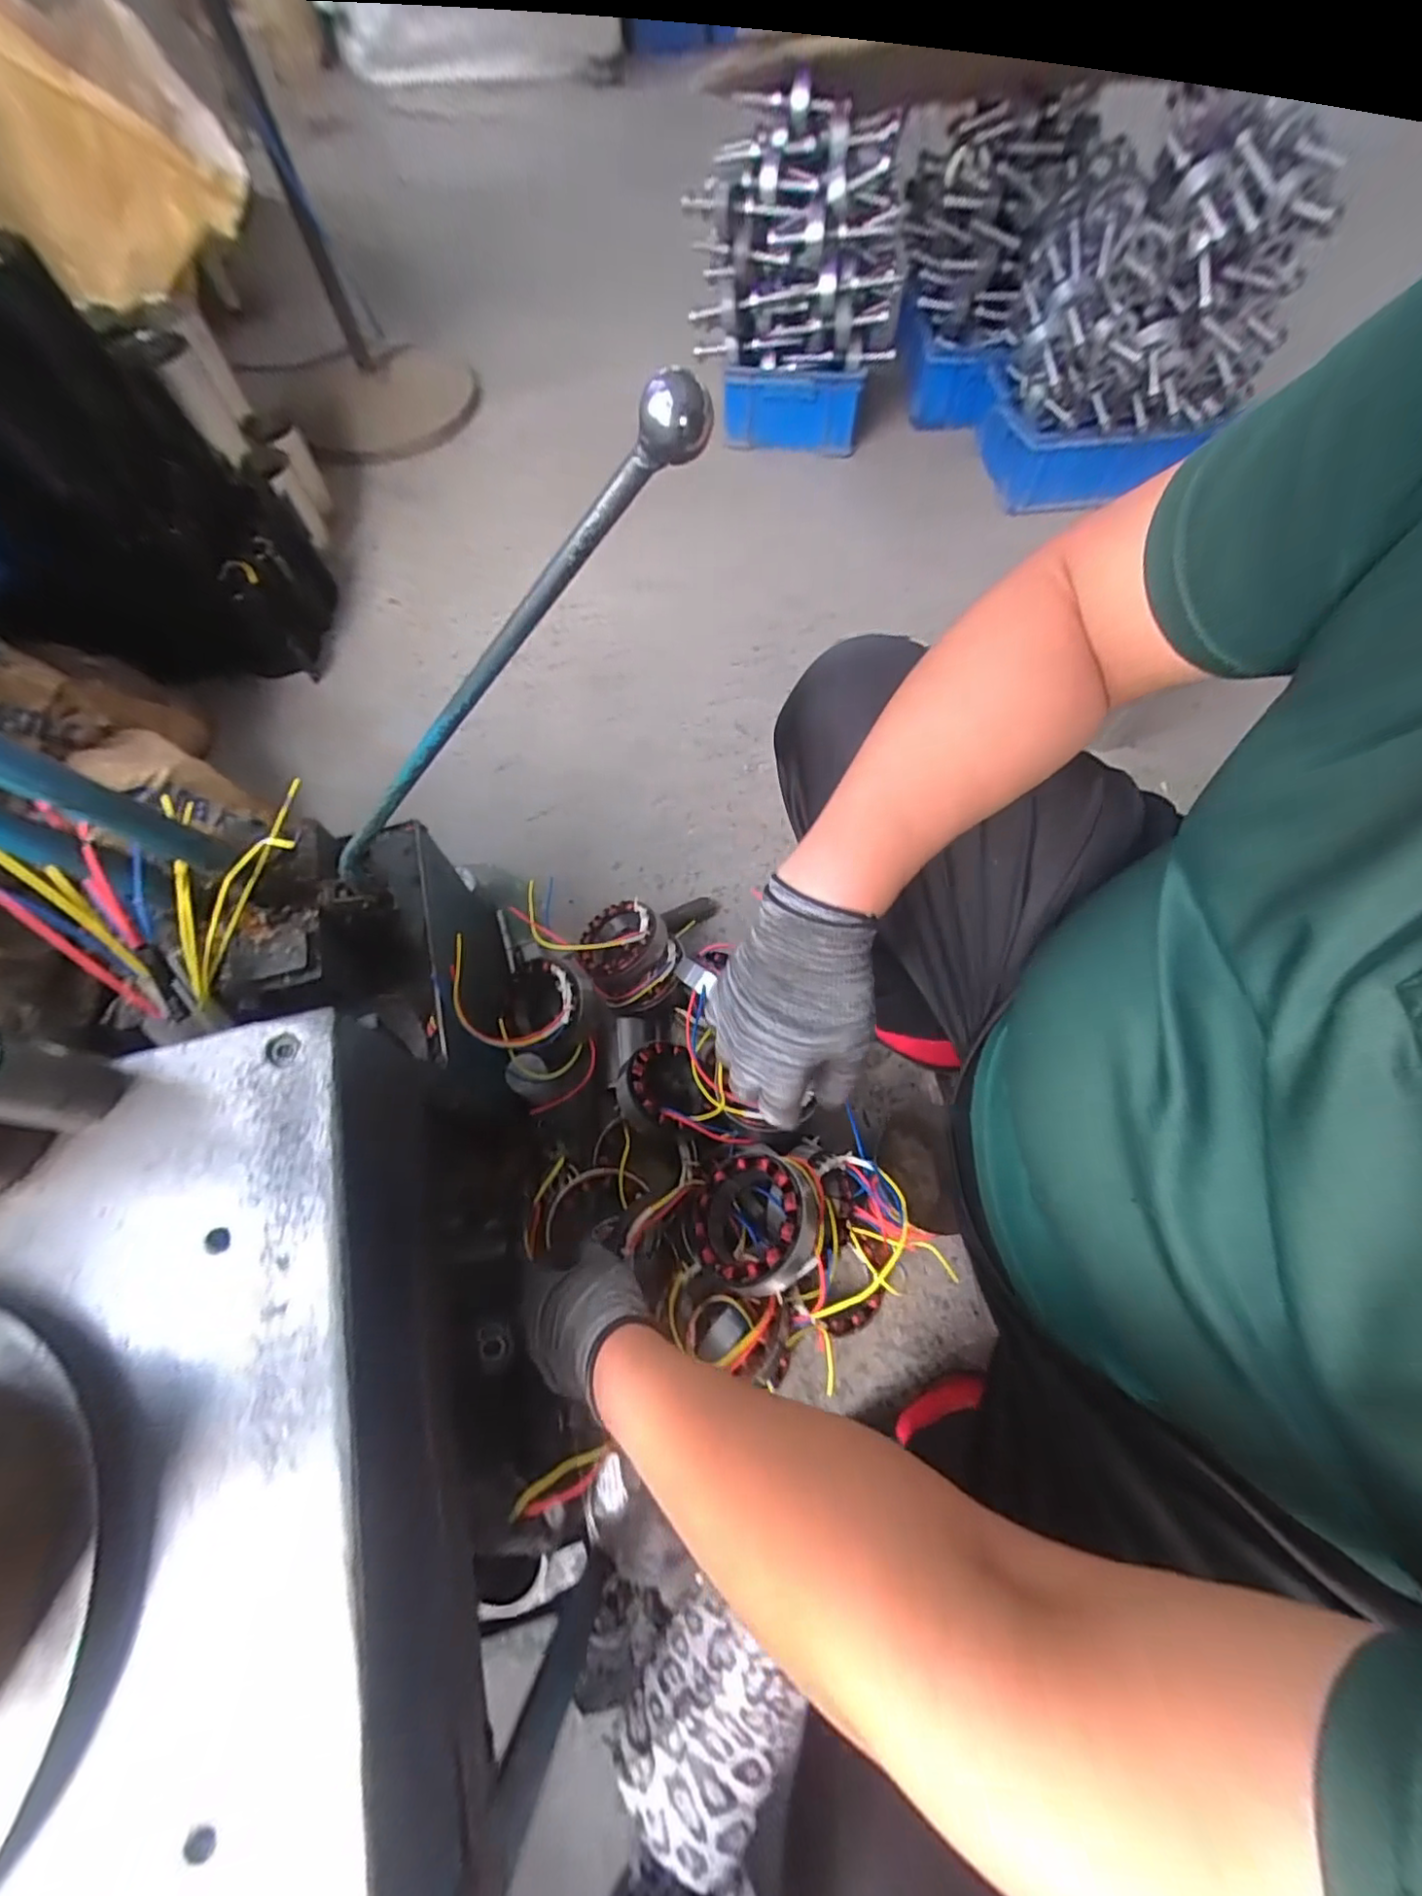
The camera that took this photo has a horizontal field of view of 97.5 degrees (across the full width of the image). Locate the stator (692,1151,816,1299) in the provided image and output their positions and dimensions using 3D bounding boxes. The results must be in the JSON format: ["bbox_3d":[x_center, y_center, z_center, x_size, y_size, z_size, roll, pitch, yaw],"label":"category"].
[{"bbox_3d":[0.045,0.252,0.577,0.121,0.056,0.119,-48,40,-5],"label":"stator"}]

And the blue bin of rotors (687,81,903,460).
[{"bbox_3d":[0.171,-1.343,1.266,0.408,0.410,0.358,3,65,2],"label":"blue bin of rotors"}]

